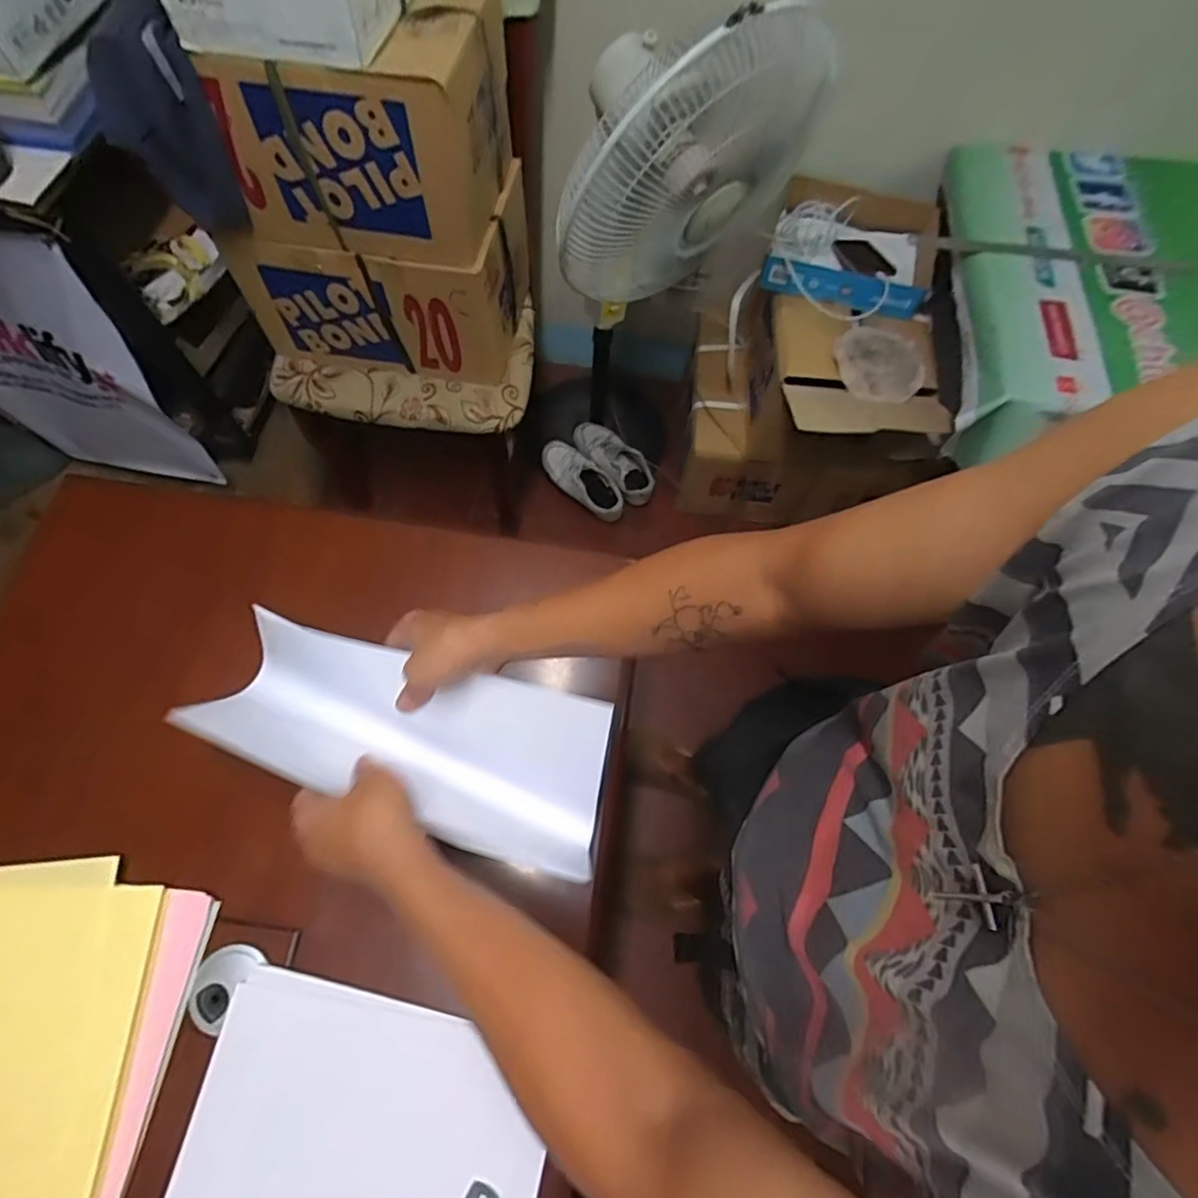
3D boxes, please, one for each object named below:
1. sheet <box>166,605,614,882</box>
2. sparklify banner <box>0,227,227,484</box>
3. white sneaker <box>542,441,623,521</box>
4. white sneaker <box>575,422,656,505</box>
[{"bbox_3d":[-0.167,0.115,0.540,0.350,0.098,0.126,17,67,11],"label":"sheet"},{"bbox_3d":[-1.178,-0.480,1.255,0.557,0.617,0.053,10,61,3],"label":"sparklify banner"},{"bbox_3d":[-0.040,-0.302,1.550,0.255,0.076,0.084,41,71,-1],"label":"white sneaker"},{"bbox_3d":[0.040,-0.354,1.566,0.252,0.093,0.101,43,71,-6],"label":"white sneaker"}]

